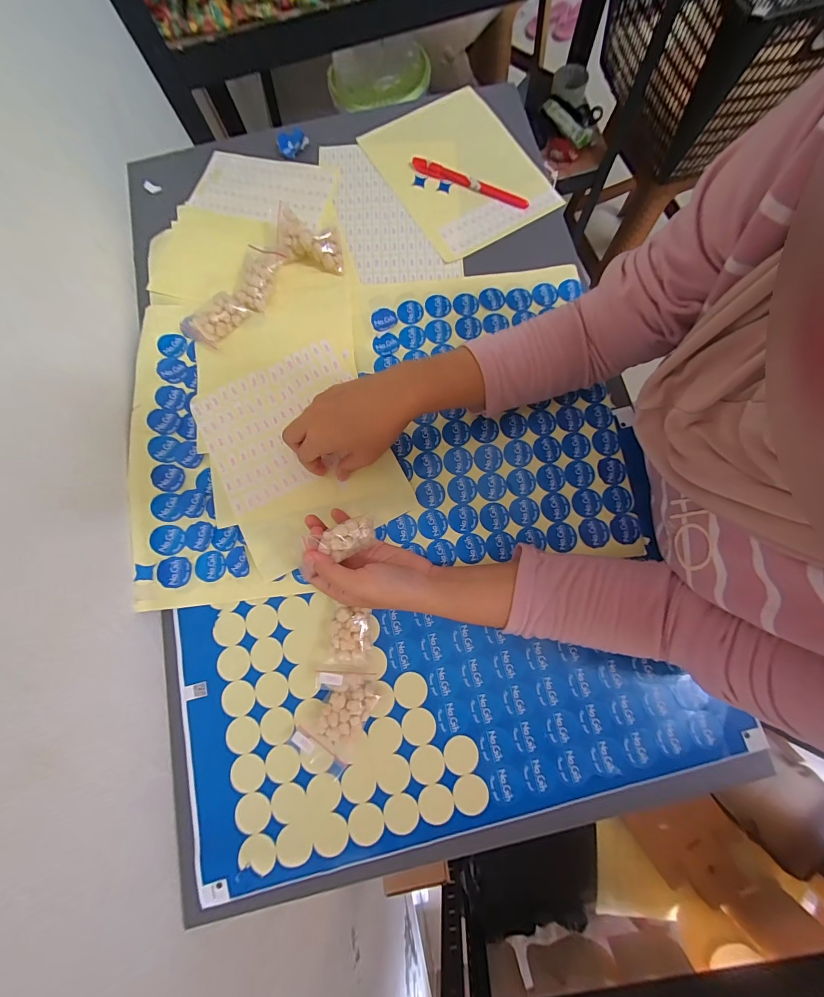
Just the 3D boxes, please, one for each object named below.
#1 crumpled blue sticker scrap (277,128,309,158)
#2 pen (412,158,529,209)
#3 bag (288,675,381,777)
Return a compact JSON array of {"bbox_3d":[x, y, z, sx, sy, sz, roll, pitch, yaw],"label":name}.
[{"bbox_3d":[-0.146,-0.433,0.432,0.034,0.007,0.026,-43,82,-8],"label":"crumpled blue sticker scrap"},{"bbox_3d":[0.068,-0.370,0.417,0.143,0.006,0.016,22,80,5],"label":"pen"},{"bbox_3d":[-0.059,0.190,0.303,0.050,0.020,0.077,40,82,8],"label":"bag"}]

